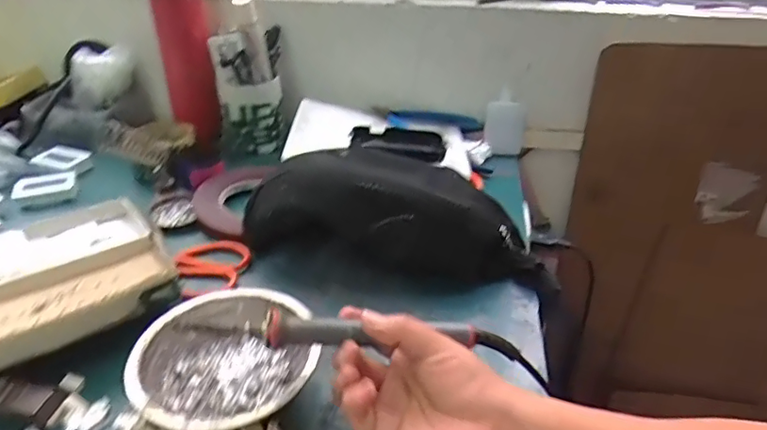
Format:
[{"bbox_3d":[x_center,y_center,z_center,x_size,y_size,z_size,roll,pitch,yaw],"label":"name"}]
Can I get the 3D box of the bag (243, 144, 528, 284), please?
[{"bbox_3d":[0.004,-0.007,0.541,0.264,0.084,0.114,6,33,7],"label":"bag"}]

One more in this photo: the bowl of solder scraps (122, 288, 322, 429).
[{"bbox_3d":[-0.113,0.105,0.391,0.122,0.035,0.123,3,32,-2],"label":"bowl of solder scraps"}]

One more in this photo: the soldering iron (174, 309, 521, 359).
[{"bbox_3d":[-0.019,0.078,0.358,0.223,0.020,0.016,5,32,-6],"label":"soldering iron"}]

